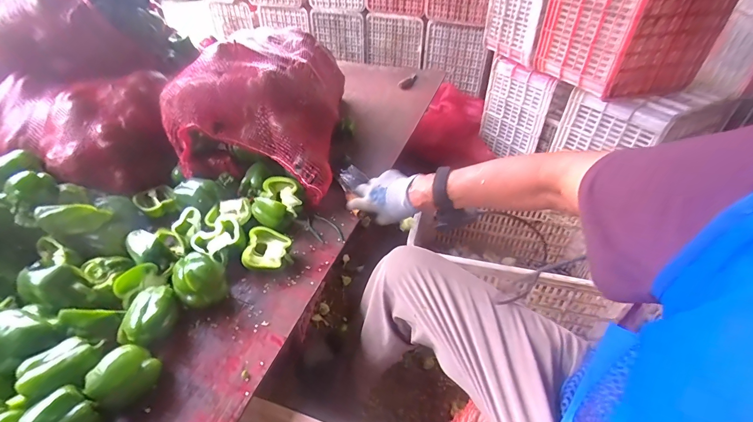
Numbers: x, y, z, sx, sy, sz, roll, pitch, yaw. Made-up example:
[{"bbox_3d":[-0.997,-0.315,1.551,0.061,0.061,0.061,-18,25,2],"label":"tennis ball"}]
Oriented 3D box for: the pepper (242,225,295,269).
[{"bbox_3d":[-0.212,0.082,0.694,0.087,0.062,0.083,1,39,-1],"label":"pepper"}]

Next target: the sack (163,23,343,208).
[{"bbox_3d":[-0.268,-0.297,0.957,0.384,0.253,0.507,7,40,7],"label":"sack"}]

